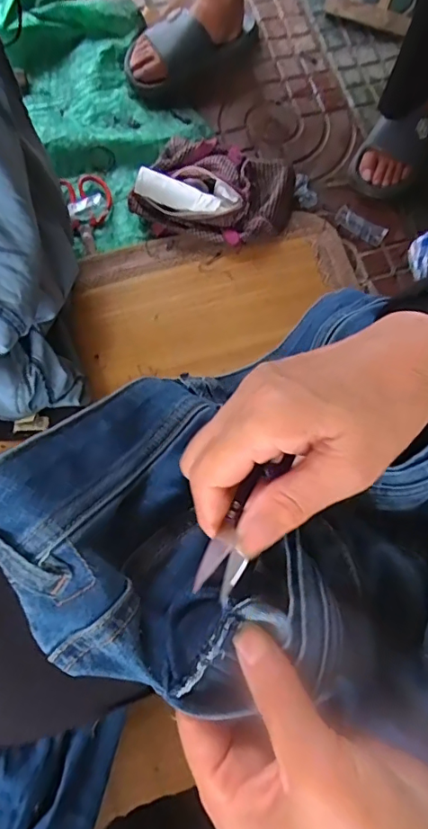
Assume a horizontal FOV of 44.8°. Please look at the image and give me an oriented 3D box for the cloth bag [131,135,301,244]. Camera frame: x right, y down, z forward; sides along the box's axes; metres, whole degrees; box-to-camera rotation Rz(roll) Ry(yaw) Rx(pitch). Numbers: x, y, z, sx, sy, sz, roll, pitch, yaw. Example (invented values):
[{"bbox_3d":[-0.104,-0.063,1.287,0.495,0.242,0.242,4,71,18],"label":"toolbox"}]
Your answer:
[{"bbox_3d":[0.002,-0.362,0.831,0.246,0.068,0.156,10,71,1],"label":"cloth bag"}]

